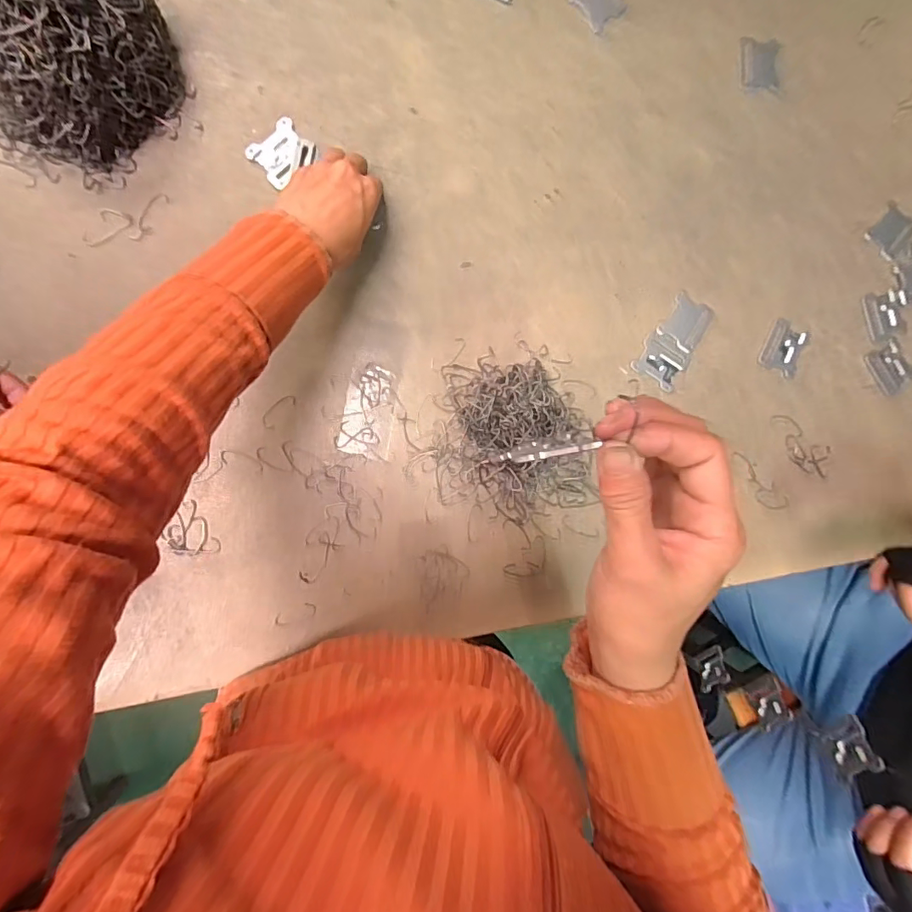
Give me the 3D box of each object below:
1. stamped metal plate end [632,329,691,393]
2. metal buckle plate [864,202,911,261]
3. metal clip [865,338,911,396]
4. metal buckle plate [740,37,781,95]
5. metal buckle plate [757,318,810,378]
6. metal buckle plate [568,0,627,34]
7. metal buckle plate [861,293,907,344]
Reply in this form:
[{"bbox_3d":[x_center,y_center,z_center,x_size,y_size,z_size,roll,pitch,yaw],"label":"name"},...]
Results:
[{"bbox_3d":[0.203,-0.094,0.487,0.048,0.004,0.045,30,88,-7],"label":"stamped metal plate end"},{"bbox_3d":[0.441,-0.227,0.502,0.036,0.007,0.047,39,87,-6],"label":"metal buckle plate"},{"bbox_3d":[0.447,-0.090,0.509,0.042,0.005,0.049,-30,95,-5],"label":"metal clip"},{"bbox_3d":[0.299,-0.385,0.487,0.042,0.004,0.049,-2,92,-7],"label":"metal buckle plate"},{"bbox_3d":[0.331,-0.108,0.499,0.041,0.004,0.050,21,89,-7],"label":"metal buckle plate"},{"bbox_3d":[0.133,-0.429,0.465,0.041,0.004,0.048,-43,96,-4],"label":"metal buckle plate"},{"bbox_3d":[0.438,-0.144,0.509,0.038,0.005,0.051,-22,94,-6],"label":"metal buckle plate"}]

